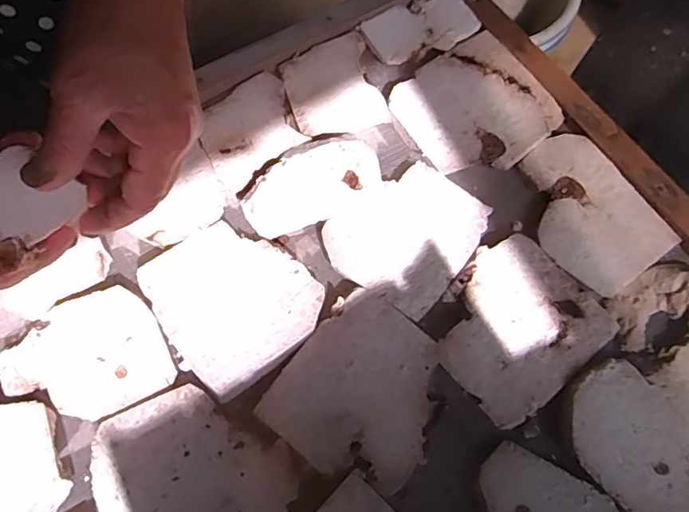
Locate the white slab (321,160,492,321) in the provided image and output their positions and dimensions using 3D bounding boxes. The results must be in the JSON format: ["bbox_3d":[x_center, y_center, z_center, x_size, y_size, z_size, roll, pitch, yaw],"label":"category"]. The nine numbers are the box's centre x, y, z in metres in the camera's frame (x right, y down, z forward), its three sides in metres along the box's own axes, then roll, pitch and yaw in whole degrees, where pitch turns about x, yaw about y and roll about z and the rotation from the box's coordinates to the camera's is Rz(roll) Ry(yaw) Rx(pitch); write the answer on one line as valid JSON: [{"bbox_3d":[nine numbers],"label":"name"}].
[{"bbox_3d":[0.047,-0.017,0.395,0.091,0.010,0.107,39,72,12],"label":"white slab"}]

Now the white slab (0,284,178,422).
[{"bbox_3d":[-0.167,0.066,0.347,0.093,0.019,0.078,-26,72,-12],"label":"white slab"}]

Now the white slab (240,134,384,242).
[{"bbox_3d":[-0.026,-0.055,0.393,0.103,0.013,0.059,-29,72,-13],"label":"white slab"}]

